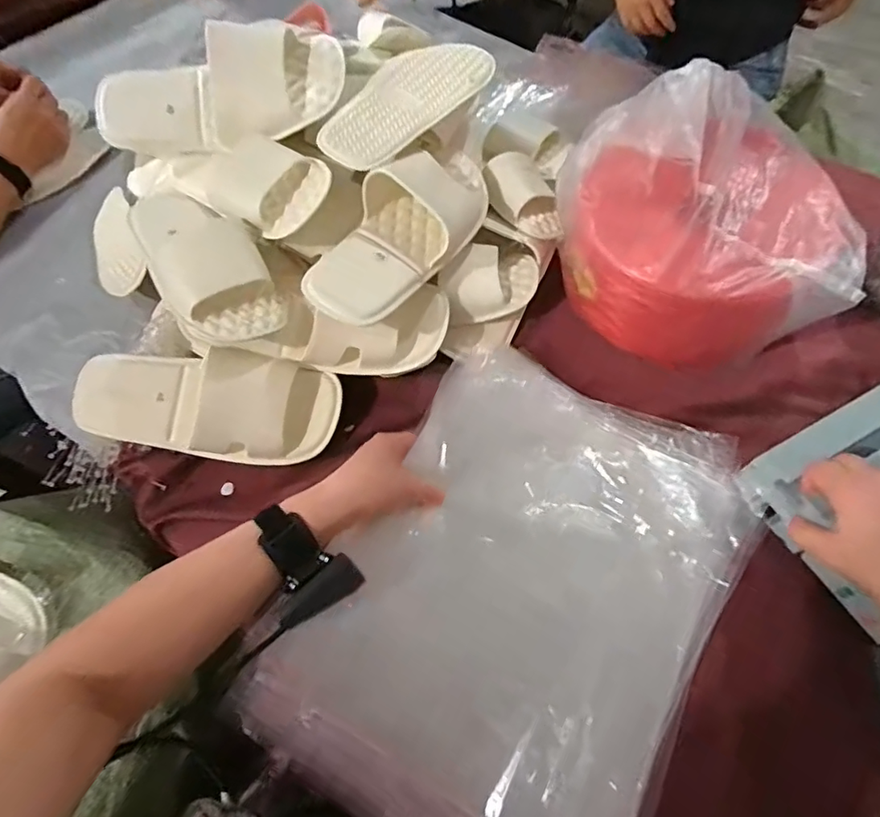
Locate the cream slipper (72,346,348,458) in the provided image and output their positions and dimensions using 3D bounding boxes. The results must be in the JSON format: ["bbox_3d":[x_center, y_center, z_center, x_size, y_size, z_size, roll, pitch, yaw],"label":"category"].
[{"bbox_3d":[-0.244,-0.003,0.543,0.274,0.068,0.110,3,79,-1],"label":"cream slipper"}]

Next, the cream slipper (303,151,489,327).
[{"bbox_3d":[-0.034,-0.192,0.548,0.099,0.063,0.273,28,66,17],"label":"cream slipper"}]

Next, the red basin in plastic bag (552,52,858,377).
[{"bbox_3d":[0.285,-0.202,0.577,0.286,0.208,0.255,-4,60,1],"label":"red basin in plastic bag"}]

